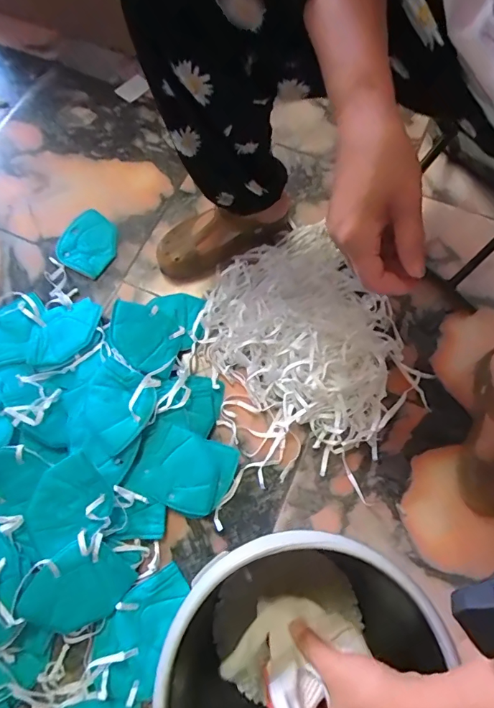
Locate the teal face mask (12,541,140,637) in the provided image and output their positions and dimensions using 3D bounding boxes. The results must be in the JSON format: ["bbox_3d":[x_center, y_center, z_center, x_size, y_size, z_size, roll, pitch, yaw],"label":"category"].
[{"bbox_3d":[-0.218,0.302,0.532,0.121,0.017,0.100,-42,97,-31],"label":"teal face mask"}]

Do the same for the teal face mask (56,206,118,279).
[{"bbox_3d":[-0.273,-0.193,0.722,0.098,0.017,0.107,34,74,9],"label":"teal face mask"}]

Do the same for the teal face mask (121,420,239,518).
[{"bbox_3d":[-0.093,0.170,0.604,0.139,0.036,0.107,20,72,5],"label":"teal face mask"}]

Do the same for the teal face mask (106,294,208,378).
[{"bbox_3d":[-0.141,-0.048,0.657,0.116,0.052,0.155,34,74,9],"label":"teal face mask"}]

